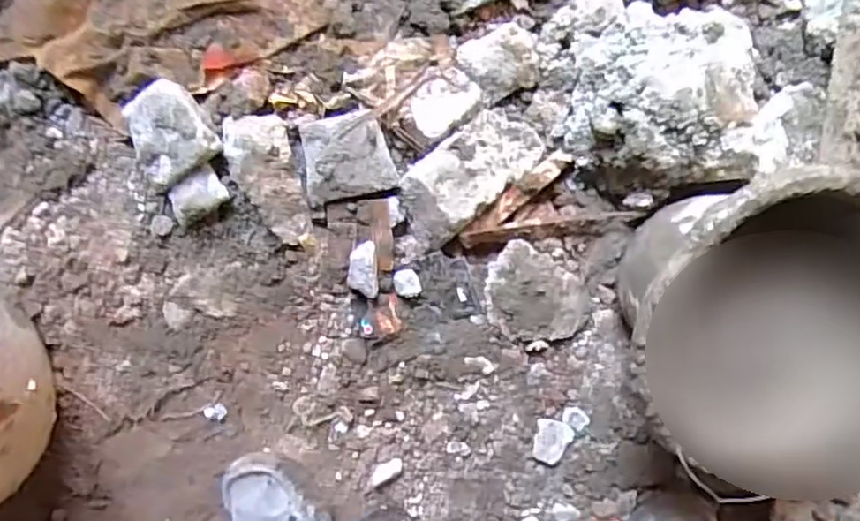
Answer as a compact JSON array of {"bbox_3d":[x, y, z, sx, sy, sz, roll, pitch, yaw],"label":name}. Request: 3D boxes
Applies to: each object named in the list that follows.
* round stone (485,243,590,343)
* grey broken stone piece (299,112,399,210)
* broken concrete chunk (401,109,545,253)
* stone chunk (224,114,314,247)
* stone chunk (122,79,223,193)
[{"bbox_3d":[0.102,0.040,0.630,0.108,0.023,0.082,34,96,-8],"label":"round stone"},{"bbox_3d":[-0.077,-0.094,0.588,0.079,0.025,0.072,-15,100,-1],"label":"grey broken stone piece"},{"bbox_3d":[0.038,-0.084,0.606,0.149,0.045,0.073,-43,99,-11],"label":"broken concrete chunk"},{"bbox_3d":[-0.143,-0.071,0.572,0.052,0.029,0.116,-15,100,-1],"label":"stone chunk"},{"bbox_3d":[-0.227,-0.107,0.553,0.072,0.037,0.077,-35,99,3],"label":"stone chunk"}]

